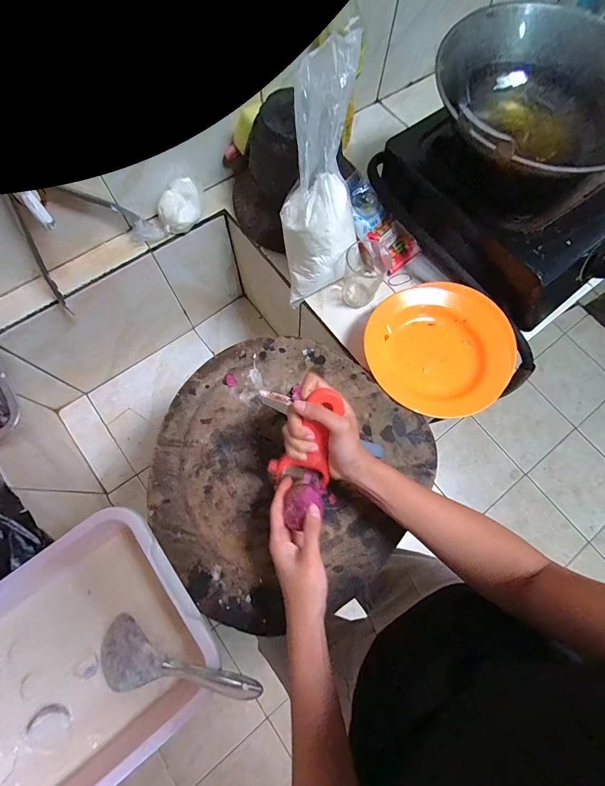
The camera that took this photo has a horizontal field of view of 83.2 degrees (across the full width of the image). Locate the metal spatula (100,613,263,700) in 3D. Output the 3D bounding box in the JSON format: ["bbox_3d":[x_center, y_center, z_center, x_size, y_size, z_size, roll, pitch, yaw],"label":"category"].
[{"bbox_3d":[-0.143,0.301,0.380,0.206,0.030,0.060,4,71,13],"label":"metal spatula"}]

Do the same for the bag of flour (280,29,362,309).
[{"bbox_3d":[0.027,-0.284,0.496,0.111,0.325,0.064,2,35,-2],"label":"bag of flour"}]

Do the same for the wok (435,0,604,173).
[{"bbox_3d":[0.322,-0.391,0.487,0.281,0.115,0.283,1,72,-2],"label":"wok"}]

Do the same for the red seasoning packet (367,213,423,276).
[{"bbox_3d":[0.158,-0.262,0.601,0.068,0.023,0.083,-42,106,-2],"label":"red seasoning packet"}]

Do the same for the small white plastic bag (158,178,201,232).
[{"bbox_3d":[-0.219,-0.334,0.608,0.060,0.046,0.089,36,74,9],"label":"small white plastic bag"}]

